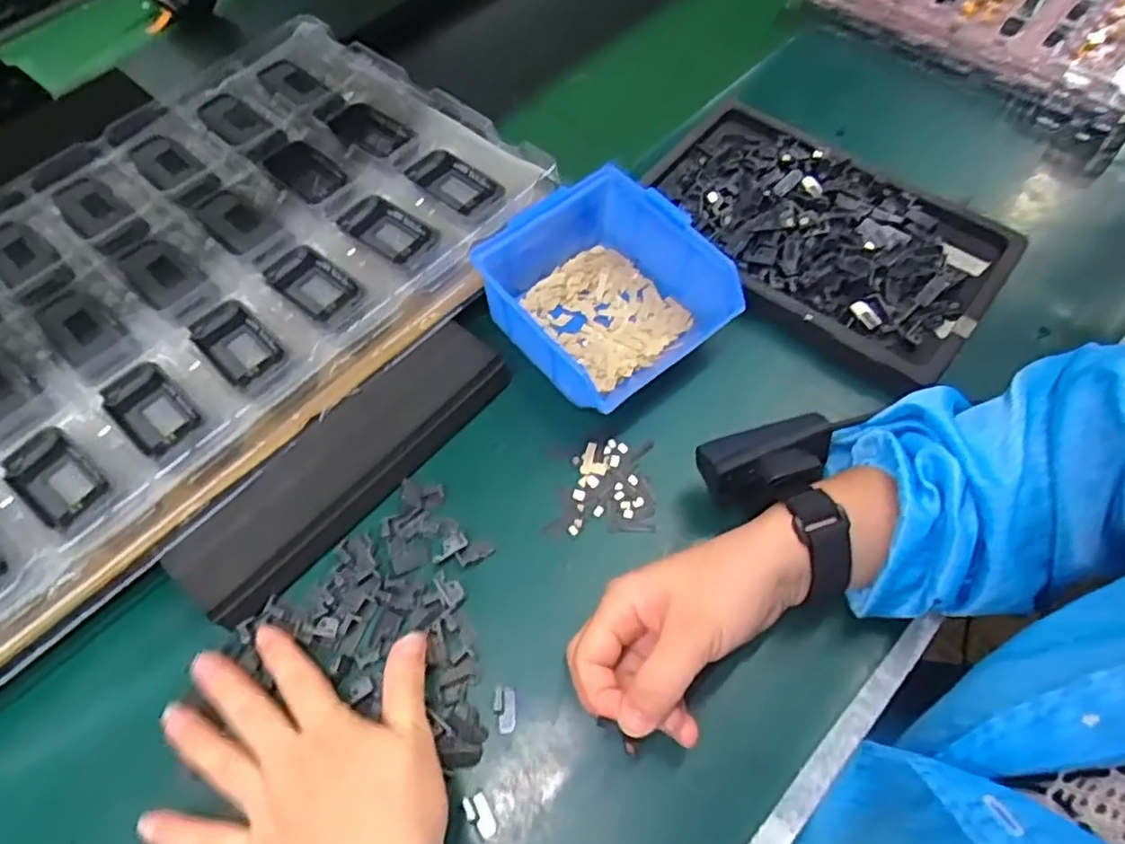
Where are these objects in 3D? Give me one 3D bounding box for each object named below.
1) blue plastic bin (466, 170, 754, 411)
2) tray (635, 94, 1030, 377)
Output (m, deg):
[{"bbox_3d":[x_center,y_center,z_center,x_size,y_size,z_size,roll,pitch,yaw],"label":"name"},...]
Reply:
[{"bbox_3d":[0.024,-0.082,0.449,0.123,0.066,0.139,-37,68,-17],"label":"blue plastic bin"},{"bbox_3d":[0.179,-0.136,0.487,0.247,0.031,0.150,32,67,15],"label":"tray"}]

